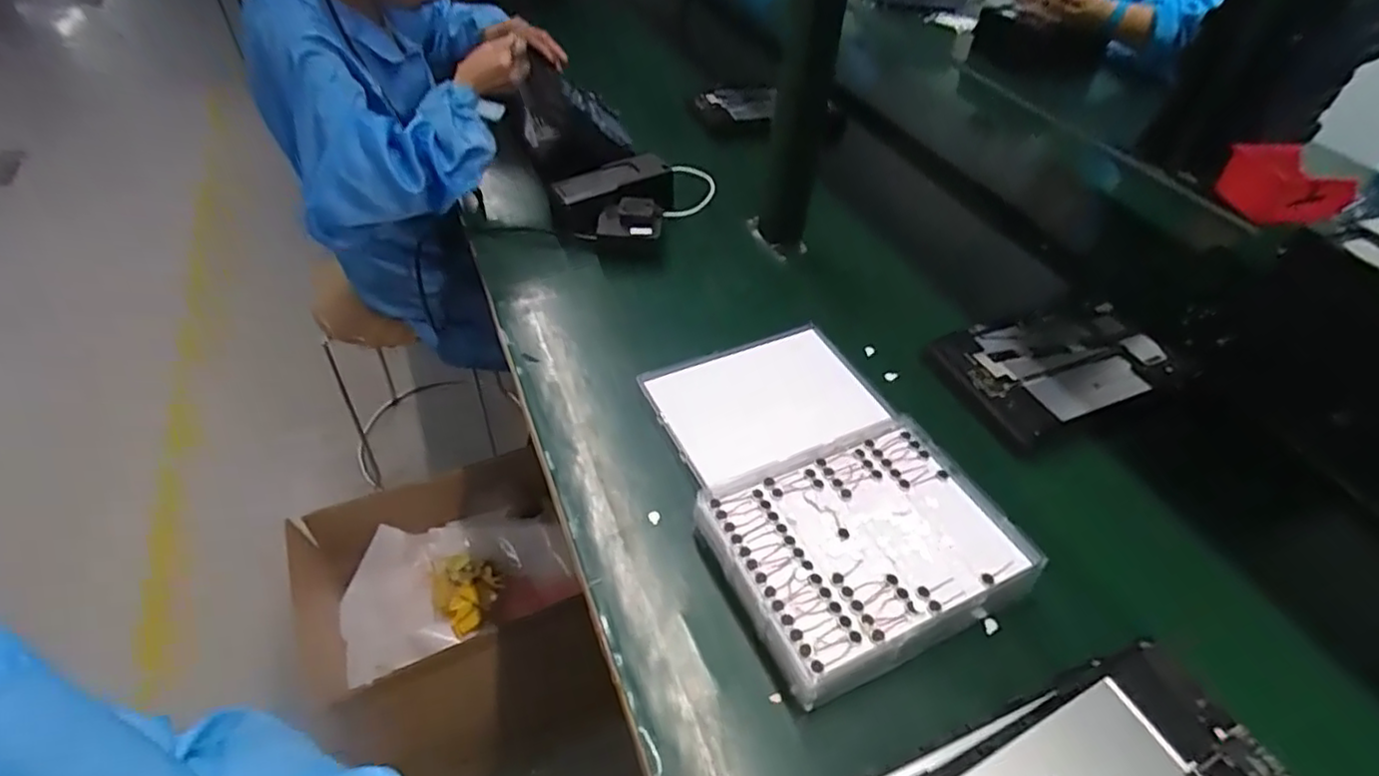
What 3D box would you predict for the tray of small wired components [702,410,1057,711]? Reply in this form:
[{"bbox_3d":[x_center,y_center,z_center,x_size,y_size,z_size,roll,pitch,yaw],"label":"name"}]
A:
[{"bbox_3d":[0.133,0.127,0.536,0.223,0.043,0.172,-16,48,-19],"label":"tray of small wired components"}]

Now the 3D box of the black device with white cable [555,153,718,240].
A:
[{"bbox_3d":[-0.066,-0.235,0.867,0.205,0.061,0.132,-12,47,-15],"label":"black device with white cable"}]

